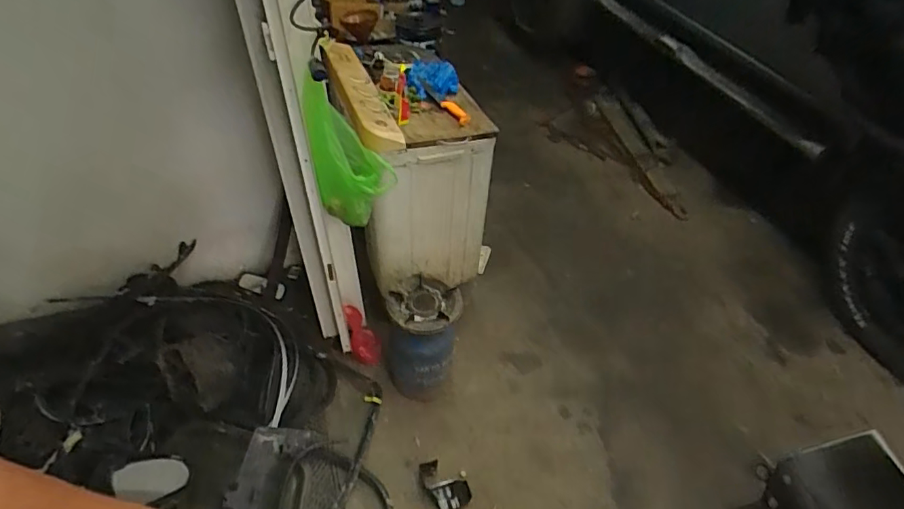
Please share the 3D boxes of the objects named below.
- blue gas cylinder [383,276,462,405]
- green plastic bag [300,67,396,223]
[{"bbox_3d":[-0.085,0.251,1.576,0.212,0.343,0.212,5,44,2],"label":"blue gas cylinder"},{"bbox_3d":[-0.240,-0.242,1.274,0.187,0.353,0.110,7,44,7],"label":"green plastic bag"}]

